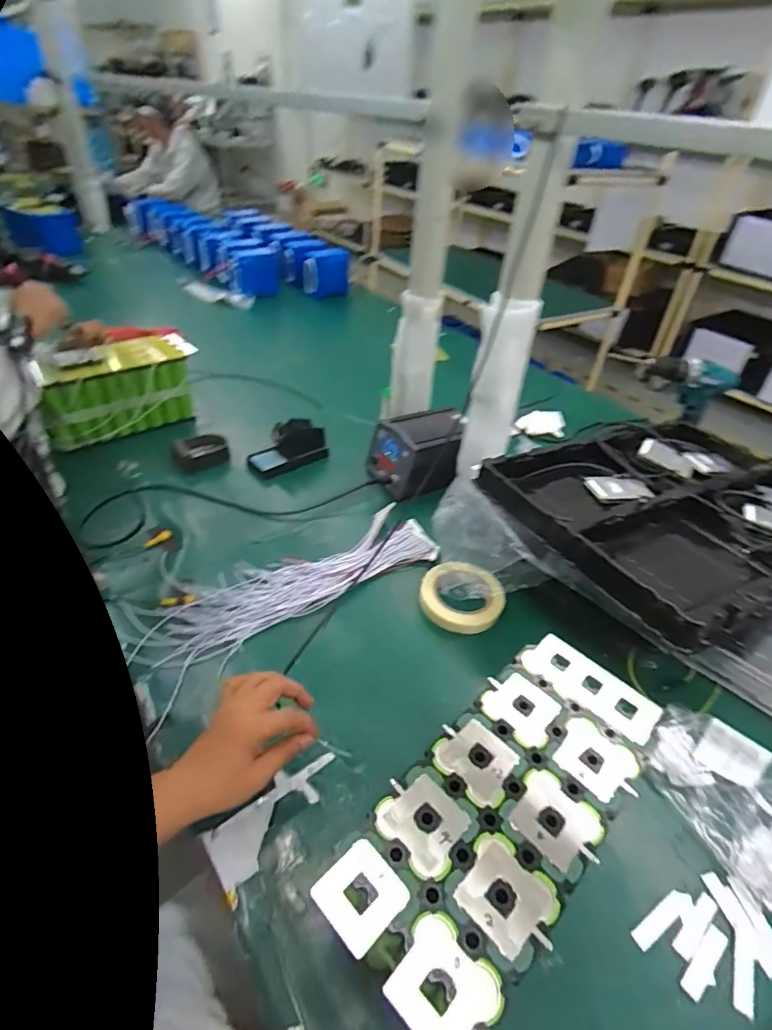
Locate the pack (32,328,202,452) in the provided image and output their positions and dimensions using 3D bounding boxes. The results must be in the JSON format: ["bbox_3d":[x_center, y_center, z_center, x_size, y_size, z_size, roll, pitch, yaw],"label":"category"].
[{"bbox_3d":[-0.539,-0.258,1.049,0.132,0.150,0.317,32,47,30],"label":"pack"}]

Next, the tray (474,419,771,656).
[{"bbox_3d":[0.419,-0.017,0.736,0.461,0.070,0.357,-17,44,-23],"label":"tray"}]

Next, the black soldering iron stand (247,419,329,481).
[{"bbox_3d":[-0.193,-0.134,1.013,0.155,0.071,0.065,-25,48,-31],"label":"black soldering iron stand"}]

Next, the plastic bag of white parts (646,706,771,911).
[{"bbox_3d":[0.375,0.296,0.540,0.116,0.050,0.214,-12,42,-18],"label":"plastic bag of white parts"}]

